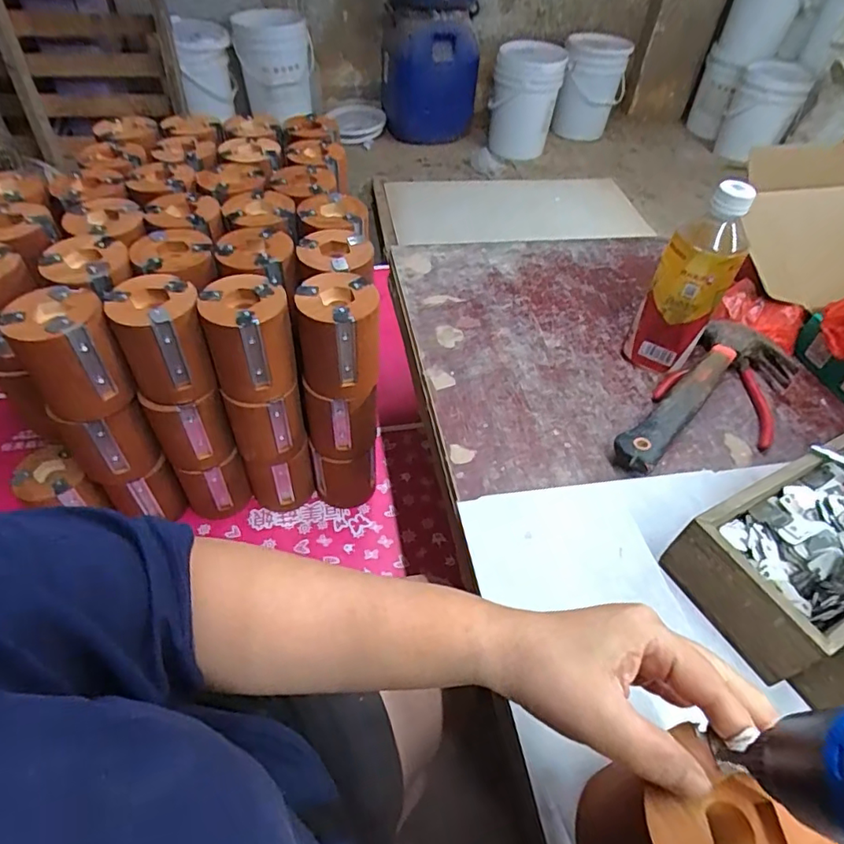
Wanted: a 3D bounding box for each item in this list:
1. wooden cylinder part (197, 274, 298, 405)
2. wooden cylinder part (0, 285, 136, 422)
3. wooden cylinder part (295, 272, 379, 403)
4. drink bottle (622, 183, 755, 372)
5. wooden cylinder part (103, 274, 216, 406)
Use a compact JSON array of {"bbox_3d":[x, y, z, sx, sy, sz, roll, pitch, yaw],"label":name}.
[{"bbox_3d":[-0.168,-0.081,0.542,0.080,0.101,0.074,-11,51,-13],"label":"wooden cylinder part"},{"bbox_3d":[-0.327,-0.062,0.508,0.081,0.100,0.077,-28,56,-25],"label":"wooden cylinder part"},{"bbox_3d":[-0.082,-0.085,0.550,0.075,0.100,0.077,1,49,-3],"label":"wooden cylinder part"},{"bbox_3d":[0.253,-0.129,0.515,0.064,0.179,0.059,33,55,22],"label":"drink bottle"},{"bbox_3d":[-0.251,-0.079,0.530,0.075,0.097,0.076,-20,53,-20],"label":"wooden cylinder part"}]

